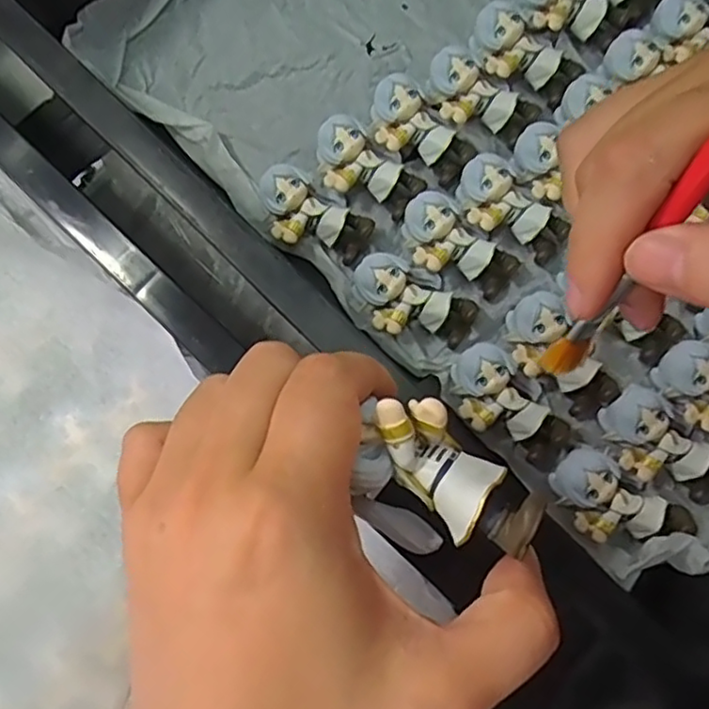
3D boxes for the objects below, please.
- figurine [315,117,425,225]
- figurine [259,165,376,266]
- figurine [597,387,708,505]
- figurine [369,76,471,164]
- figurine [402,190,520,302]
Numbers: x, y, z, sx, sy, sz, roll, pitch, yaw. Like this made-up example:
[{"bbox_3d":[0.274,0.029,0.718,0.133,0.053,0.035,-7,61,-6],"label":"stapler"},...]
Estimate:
[{"bbox_3d":[0.007,-0.097,0.341,0.059,0.028,0.034,25,81,6],"label":"figurine"},{"bbox_3d":[-0.022,-0.073,0.336,0.059,0.021,0.040,38,83,7],"label":"figurine"},{"bbox_3d":[0.151,0.046,0.306,0.064,0.029,0.033,30,82,6],"label":"figurine"},{"bbox_3d":[0.034,-0.118,0.342,0.062,0.023,0.033,43,79,-4],"label":"figurine"},{"bbox_3d":[0.052,-0.054,0.328,0.063,0.018,0.032,37,78,-5],"label":"figurine"}]

